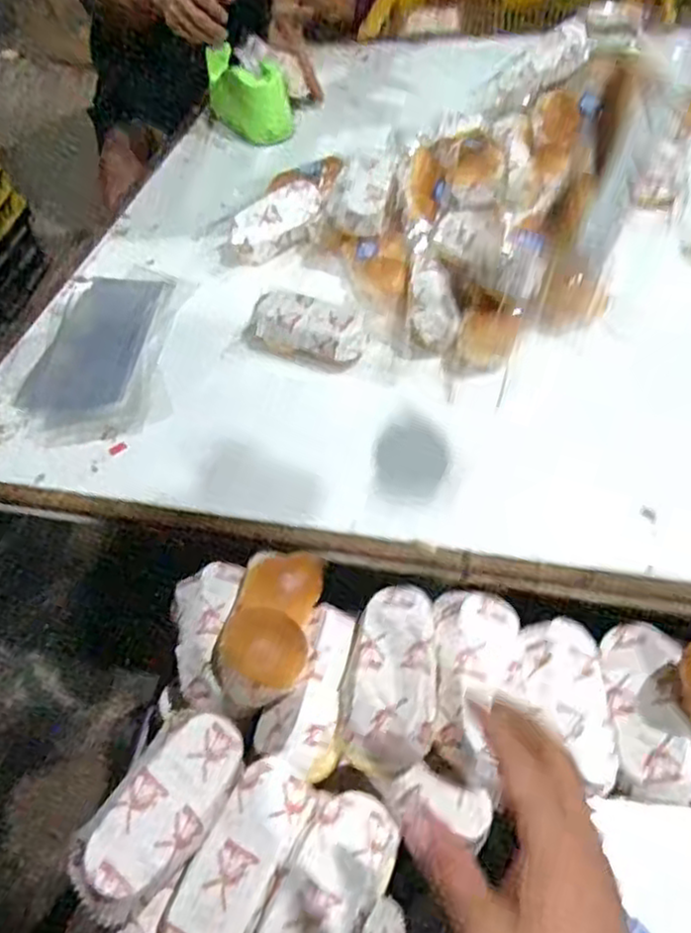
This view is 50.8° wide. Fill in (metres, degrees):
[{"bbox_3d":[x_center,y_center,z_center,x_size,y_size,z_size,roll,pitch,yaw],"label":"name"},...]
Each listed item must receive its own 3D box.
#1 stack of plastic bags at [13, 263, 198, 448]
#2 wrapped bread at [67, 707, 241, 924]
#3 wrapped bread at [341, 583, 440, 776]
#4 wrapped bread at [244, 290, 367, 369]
[{"bbox_3d":[-0.300,-0.152,0.915,0.182,0.013,0.309,-3,49,3],"label":"stack of plastic bags"},{"bbox_3d":[-0.129,0.242,0.514,0.067,0.025,0.142,37,46,0],"label":"wrapped bread"},{"bbox_3d":[0.037,0.159,0.566,0.068,0.045,0.153,3,50,9],"label":"wrapped bread"},{"bbox_3d":[-0.049,-0.161,0.856,0.155,0.053,0.062,18,54,20],"label":"wrapped bread"}]

